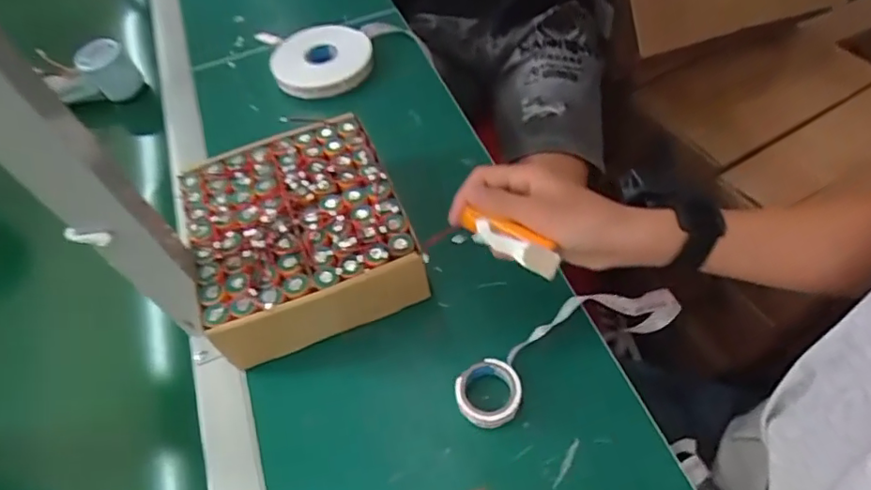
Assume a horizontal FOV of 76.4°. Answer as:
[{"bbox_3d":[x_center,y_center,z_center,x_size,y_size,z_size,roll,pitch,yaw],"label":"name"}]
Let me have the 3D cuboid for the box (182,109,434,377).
[{"bbox_3d":[-0.122,-0.007,0.512,0.179,0.078,0.196,-19,55,-8],"label":"box"}]

